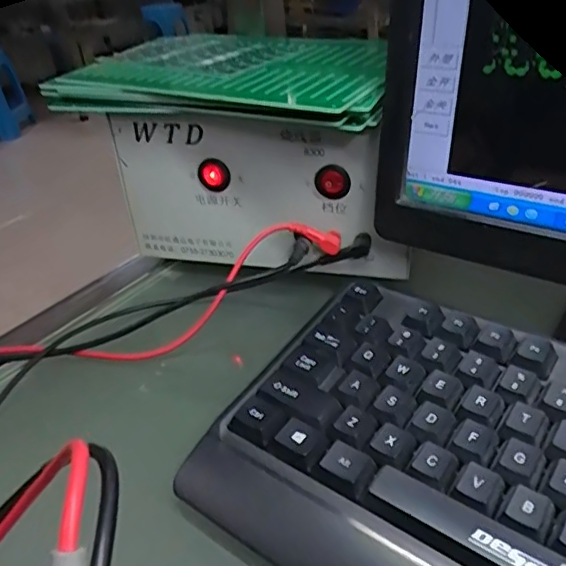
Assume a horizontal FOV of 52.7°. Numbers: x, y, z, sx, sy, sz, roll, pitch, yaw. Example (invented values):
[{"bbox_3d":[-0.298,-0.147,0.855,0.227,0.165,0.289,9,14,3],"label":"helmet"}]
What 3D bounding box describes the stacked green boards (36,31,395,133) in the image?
[{"bbox_3d":[-0.032,-0.145,0.392,0.217,0.019,0.161,8,35,18],"label":"stacked green boards"}]

